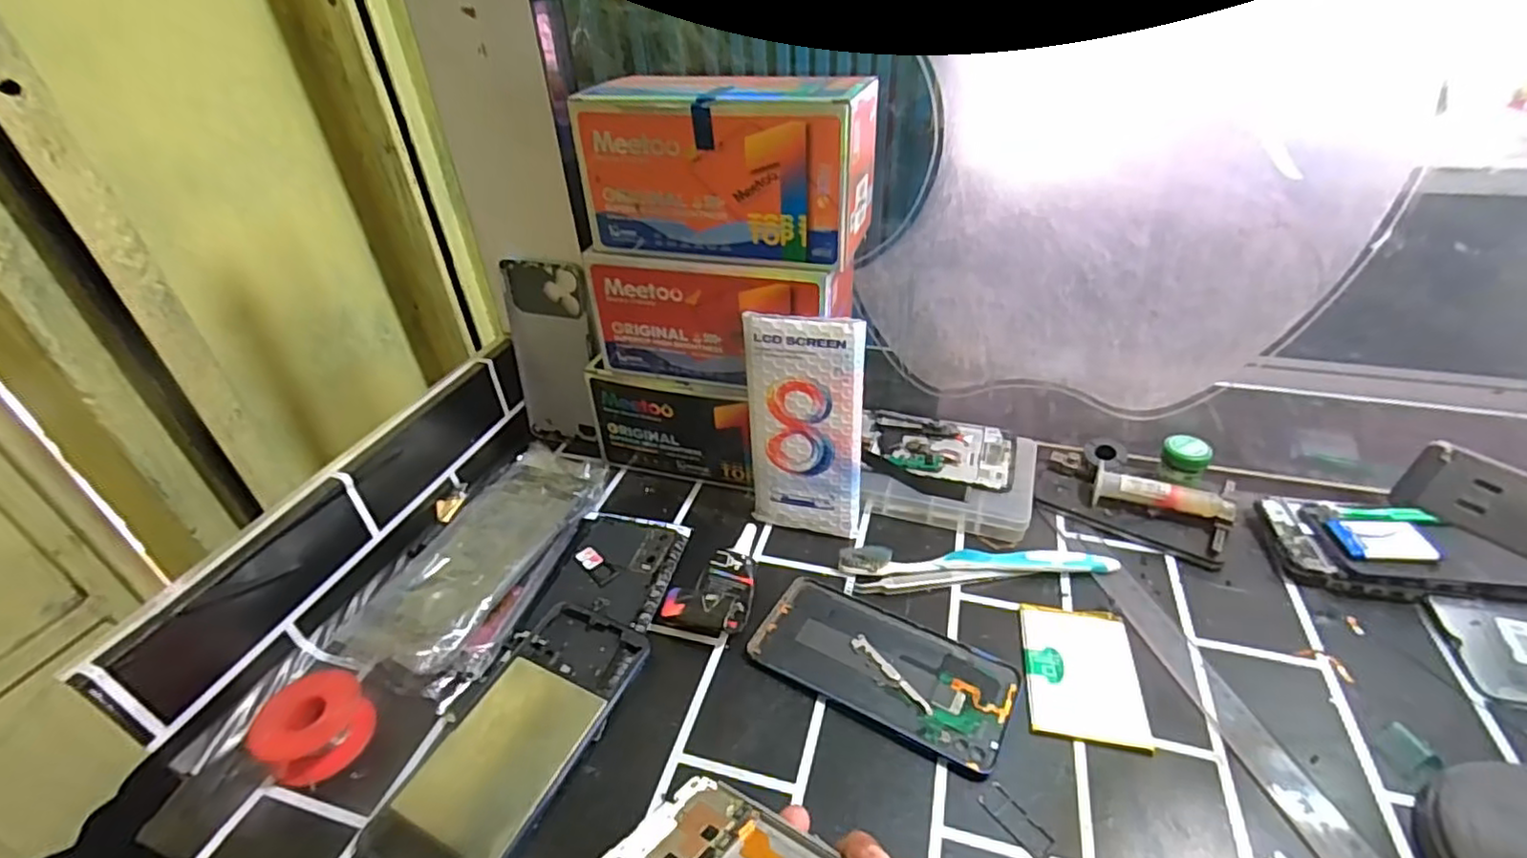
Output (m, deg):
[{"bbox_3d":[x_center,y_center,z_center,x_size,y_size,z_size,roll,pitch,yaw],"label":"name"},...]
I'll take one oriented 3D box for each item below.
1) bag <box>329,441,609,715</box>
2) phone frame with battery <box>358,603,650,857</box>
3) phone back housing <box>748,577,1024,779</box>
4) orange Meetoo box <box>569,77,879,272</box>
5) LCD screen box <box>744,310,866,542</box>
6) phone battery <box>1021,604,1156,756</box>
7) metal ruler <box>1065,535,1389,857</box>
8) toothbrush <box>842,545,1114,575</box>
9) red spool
[{"bbox_3d":[-0.191,0.083,0.467,0.087,0.031,0.208,7,40,13],"label":"bag"},{"bbox_3d":[-0.137,0.172,0.368,0.074,0.013,0.160,15,42,22],"label":"phone frame with battery"},{"bbox_3d":[0.071,0.142,0.399,0.154,0.004,0.075,19,44,26],"label":"phone back housing"},{"bbox_3d":[-0.021,-0.173,0.427,0.182,0.095,0.083,8,38,15],"label":"orange Meetoo box"},{"bbox_3d":[0.028,0.002,0.458,0.080,0.165,0.010,6,27,16],"label":"LCD screen box"},{"bbox_3d":[0.189,0.143,0.389,0.061,0.004,0.090,6,39,11],"label":"phone battery"},{"bbox_3d":[0.260,0.152,0.376,0.032,0.004,0.250,-10,37,-8],"label":"metal ruler"},{"bbox_3d":[0.148,0.092,0.455,0.187,0.013,0.016,-1,39,3],"label":"toothbrush"},{"bbox_3d":[-0.254,0.168,0.371,0.051,0.027,0.051,-2,39,2],"label":"red spool"}]

